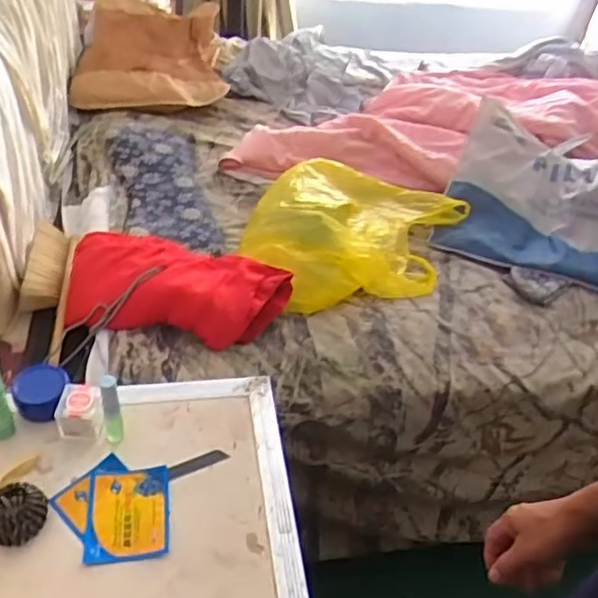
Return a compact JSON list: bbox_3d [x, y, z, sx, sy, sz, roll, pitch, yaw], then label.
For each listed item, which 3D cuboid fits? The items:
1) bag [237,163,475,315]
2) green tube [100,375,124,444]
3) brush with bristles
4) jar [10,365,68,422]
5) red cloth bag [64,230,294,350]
[{"bbox_3d":[0.108,-0.142,1.282,0.377,0.118,0.475,20,44,15],"label":"bag"},{"bbox_3d":[-0.222,0.134,0.748,0.022,0.101,0.026,-8,44,-16],"label":"green tube"},{"bbox_3d":[-0.444,-0.018,1.114,0.090,0.049,0.364,-3,43,-10],"label":"brush with bristles"},{"bbox_3d":[-0.321,0.116,0.789,0.062,0.035,0.070,4,42,-3],"label":"jar"},{"bbox_3d":[-0.211,-0.017,1.090,0.377,0.101,0.206,9,42,3],"label":"red cloth bag"}]

